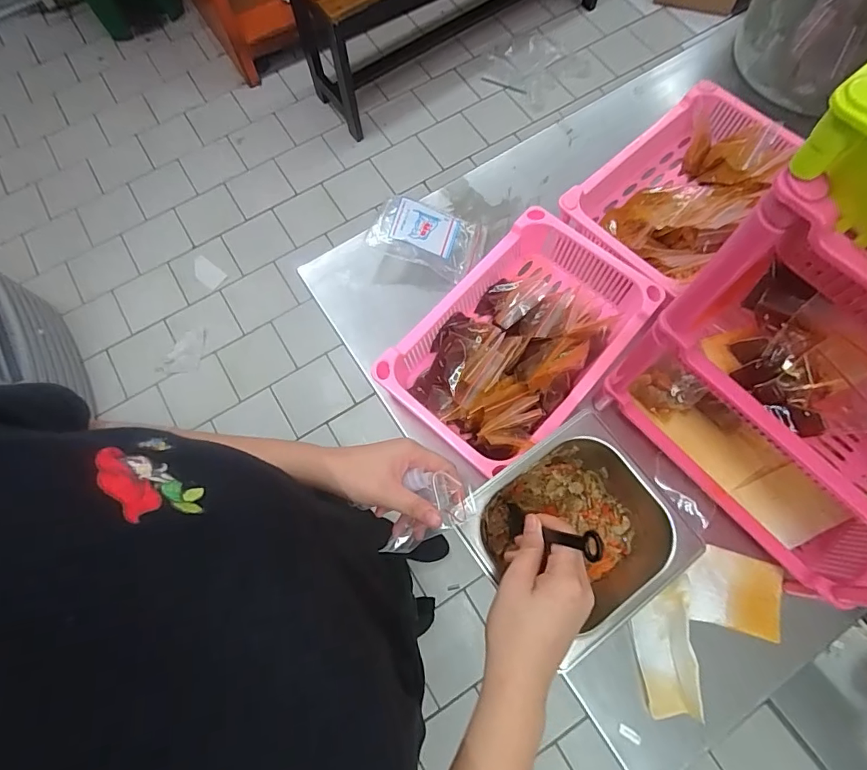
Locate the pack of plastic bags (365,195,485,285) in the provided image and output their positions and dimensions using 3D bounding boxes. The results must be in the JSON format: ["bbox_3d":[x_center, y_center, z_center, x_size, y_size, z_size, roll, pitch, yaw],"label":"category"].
[{"bbox_3d":[-0.006,-0.200,0.625,0.139,0.023,0.092,27,79,-10],"label":"pack of plastic bags"}]

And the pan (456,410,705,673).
[{"bbox_3d":[0.133,0.142,0.464,0.180,0.089,0.159,-35,73,-9],"label":"pan"}]

